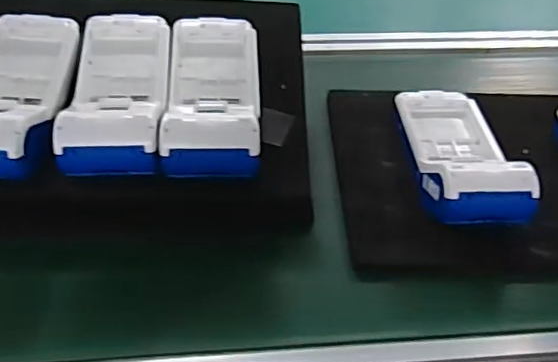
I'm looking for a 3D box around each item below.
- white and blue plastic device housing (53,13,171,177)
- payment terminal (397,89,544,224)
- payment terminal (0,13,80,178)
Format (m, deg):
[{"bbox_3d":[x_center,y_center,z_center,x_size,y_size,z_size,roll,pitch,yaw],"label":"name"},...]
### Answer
[{"bbox_3d":[-0.142,-0.082,0.511,0.086,0.035,0.194,-2,44,-6],"label":"white and blue plastic device housing"},{"bbox_3d":[0.168,-0.035,0.540,0.088,0.049,0.189,1,44,-3],"label":"payment terminal"},{"bbox_3d":[-0.231,-0.078,0.502,0.087,0.039,0.193,0,44,-3],"label":"payment terminal"}]

